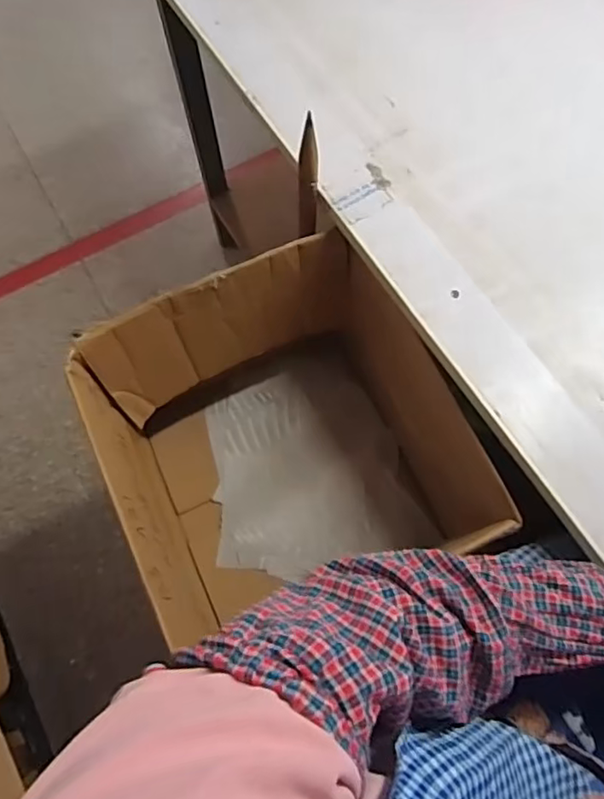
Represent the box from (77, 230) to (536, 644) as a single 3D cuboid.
[{"bbox_3d":[-0.023,0.070,0.702,0.339,0.271,0.369,-24,70,-8],"label":"box"}]

